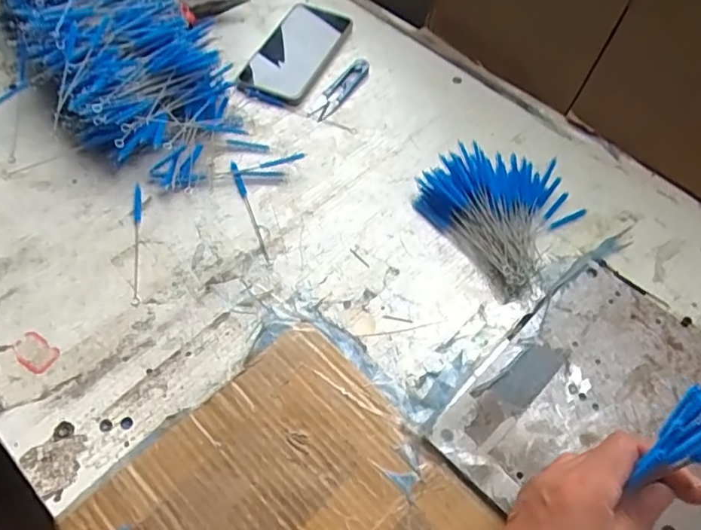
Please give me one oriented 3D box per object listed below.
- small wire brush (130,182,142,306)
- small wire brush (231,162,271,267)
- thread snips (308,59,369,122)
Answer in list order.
[{"bbox_3d":[-0.187,-0.021,0.487,0.007,0.005,0.126,-7,57,-8],"label":"small wire brush"},{"bbox_3d":[-0.093,-0.049,0.512,0.006,0.005,0.120,-16,58,-13],"label":"small wire brush"},{"bbox_3d":[-0.011,-0.195,0.612,0.027,0.007,0.104,27,59,15],"label":"thread snips"}]

